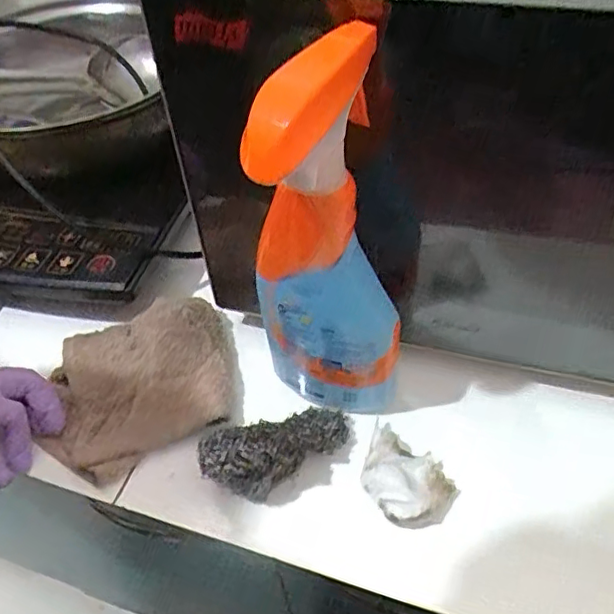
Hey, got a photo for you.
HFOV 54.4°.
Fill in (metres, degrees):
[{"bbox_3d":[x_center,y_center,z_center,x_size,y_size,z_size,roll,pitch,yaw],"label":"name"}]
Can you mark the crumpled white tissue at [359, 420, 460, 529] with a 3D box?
[{"bbox_3d":[0.066,0.118,0.408,0.068,0.035,0.052,25,54,24],"label":"crumpled white tissue"}]

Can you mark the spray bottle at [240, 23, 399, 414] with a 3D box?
[{"bbox_3d":[0.013,-0.015,0.366,0.083,0.263,0.058,-18,49,-12],"label":"spray bottle"}]

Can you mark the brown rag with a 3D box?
[{"bbox_3d":[-0.125,0.055,0.471,0.143,0.040,0.136,-16,49,-10],"label":"brown rag"}]

